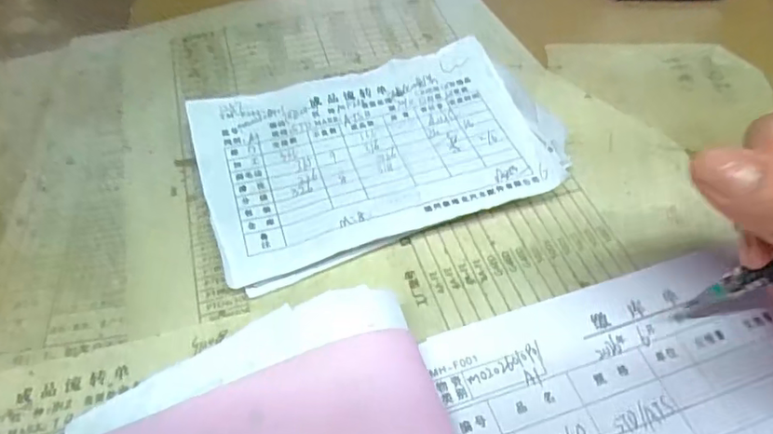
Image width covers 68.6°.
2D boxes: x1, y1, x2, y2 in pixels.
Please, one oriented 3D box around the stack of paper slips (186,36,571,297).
[{"bbox_3d":[-0.005,-0.031,0.259,0.151,0.016,0.101,-16,55,-12],"label":"stack of paper slips"}]

